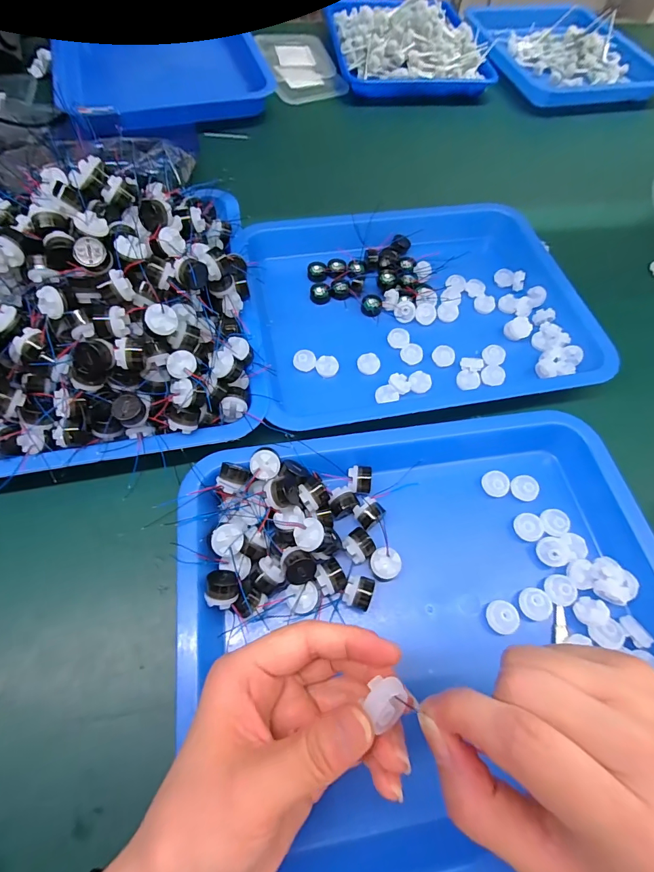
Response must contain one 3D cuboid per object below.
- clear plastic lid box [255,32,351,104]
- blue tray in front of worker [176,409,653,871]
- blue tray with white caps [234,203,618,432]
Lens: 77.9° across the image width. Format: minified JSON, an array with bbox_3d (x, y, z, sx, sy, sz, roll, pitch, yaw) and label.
[{"bbox_3d":[-0.047,-0.610,0.665,0.111,0.023,0.187,-15,64,-12],"label":"clear plastic lid box"},{"bbox_3d":[0.071,0.109,0.275,0.327,0.037,0.257,-8,63,-7],"label":"blue tray in front of worker"},{"bbox_3d":[0.086,-0.134,0.406,0.319,0.036,0.252,-9,63,-8],"label":"blue tray with white caps"}]

